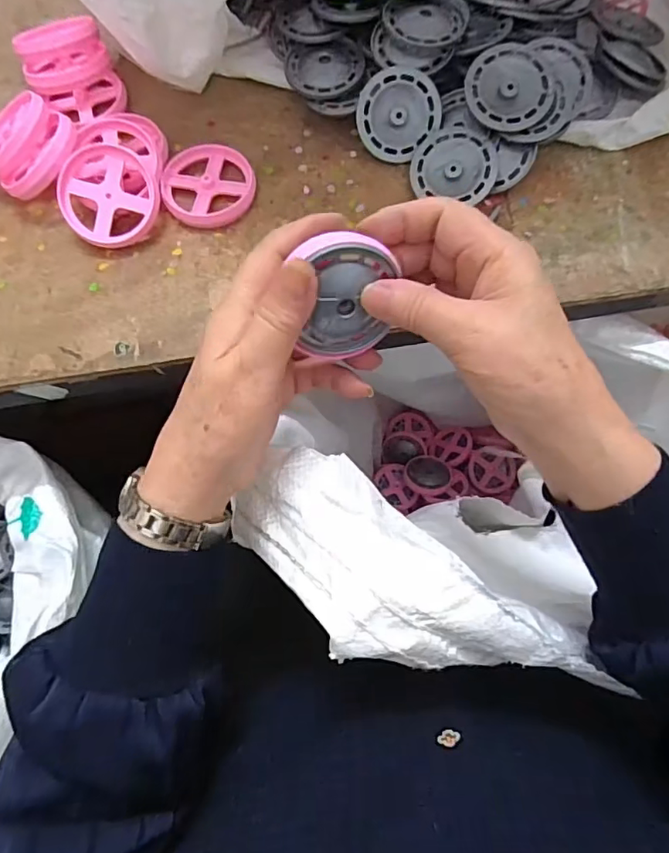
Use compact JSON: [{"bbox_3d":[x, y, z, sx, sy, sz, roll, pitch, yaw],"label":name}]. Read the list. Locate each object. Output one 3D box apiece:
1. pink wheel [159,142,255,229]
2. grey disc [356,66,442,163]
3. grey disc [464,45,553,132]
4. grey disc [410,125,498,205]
[{"bbox_3d":[-0.088,-0.170,0.375,0.063,0.014,0.061,-12,70,-3],"label":"pink wheel"},{"bbox_3d":[0.044,-0.221,0.373,0.053,0.004,0.057,1,109,2],"label":"grey disc"},{"bbox_3d":[0.117,-0.227,0.354,0.055,0.005,0.057,0,88,3],"label":"grey disc"},{"bbox_3d":[0.083,-0.183,0.369,0.058,0.008,0.050,14,91,14],"label":"grey disc"}]

